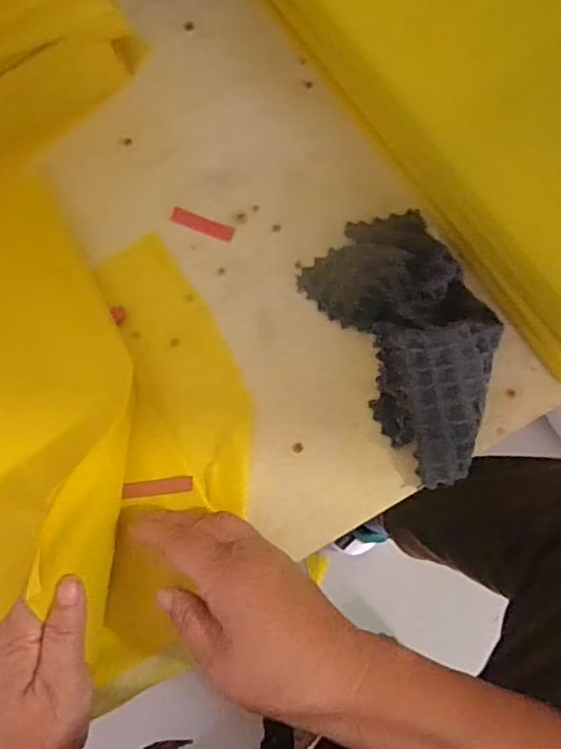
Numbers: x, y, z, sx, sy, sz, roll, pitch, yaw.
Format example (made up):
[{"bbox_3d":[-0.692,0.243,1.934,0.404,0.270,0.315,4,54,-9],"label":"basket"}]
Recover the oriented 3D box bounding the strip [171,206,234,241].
[{"bbox_3d":[-0.054,-0.103,0.382,0.046,0.004,0.011,23,84,9],"label":"strip"}]

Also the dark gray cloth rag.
[{"bbox_3d":[0.084,-0.025,0.337,0.090,0.048,0.167,-29,79,1],"label":"dark gray cloth rag"}]

